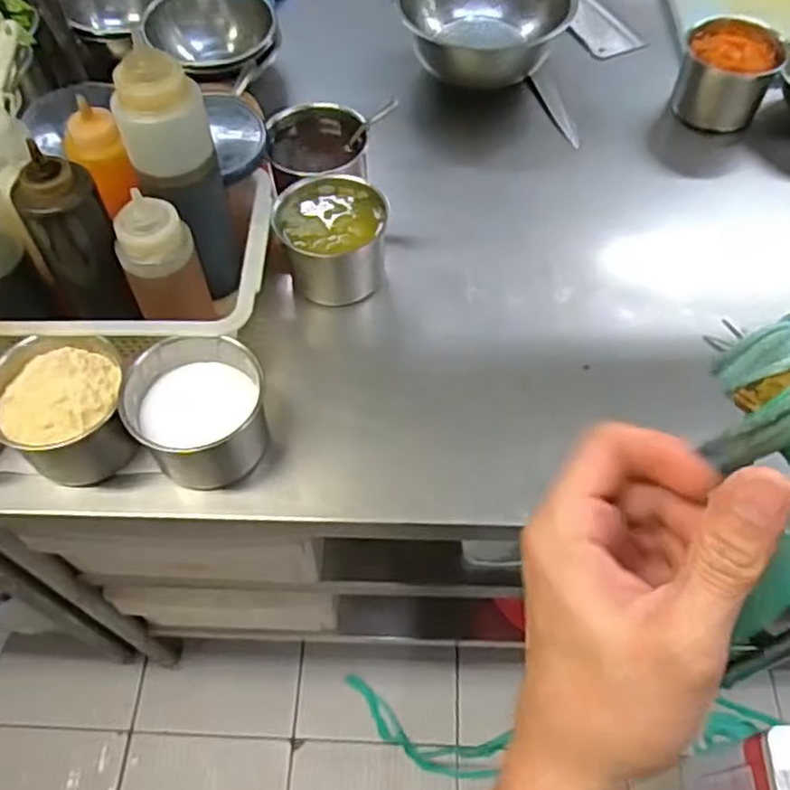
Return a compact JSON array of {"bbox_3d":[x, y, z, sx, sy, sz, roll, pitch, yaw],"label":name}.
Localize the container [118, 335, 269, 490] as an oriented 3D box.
[{"bbox_3d":[-0.176,0.015,0.654,0.113,0.092,0.104,-9,59,-5],"label":"container"}]

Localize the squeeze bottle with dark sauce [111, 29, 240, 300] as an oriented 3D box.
[{"bbox_3d":[-0.193,-0.200,0.665,0.080,0.215,0.069,35,65,19],"label":"squeeze bottle with dark sauce"}]

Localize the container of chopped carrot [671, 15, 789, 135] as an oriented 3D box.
[{"bbox_3d":[0.426,-0.413,0.923,0.113,0.094,0.106,20,61,12],"label":"container of chopped carrot"}]

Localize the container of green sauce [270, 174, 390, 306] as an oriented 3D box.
[{"bbox_3d":[-0.066,-0.169,0.780,0.116,0.099,0.094,-11,59,-7],"label":"container of green sauce"}]

